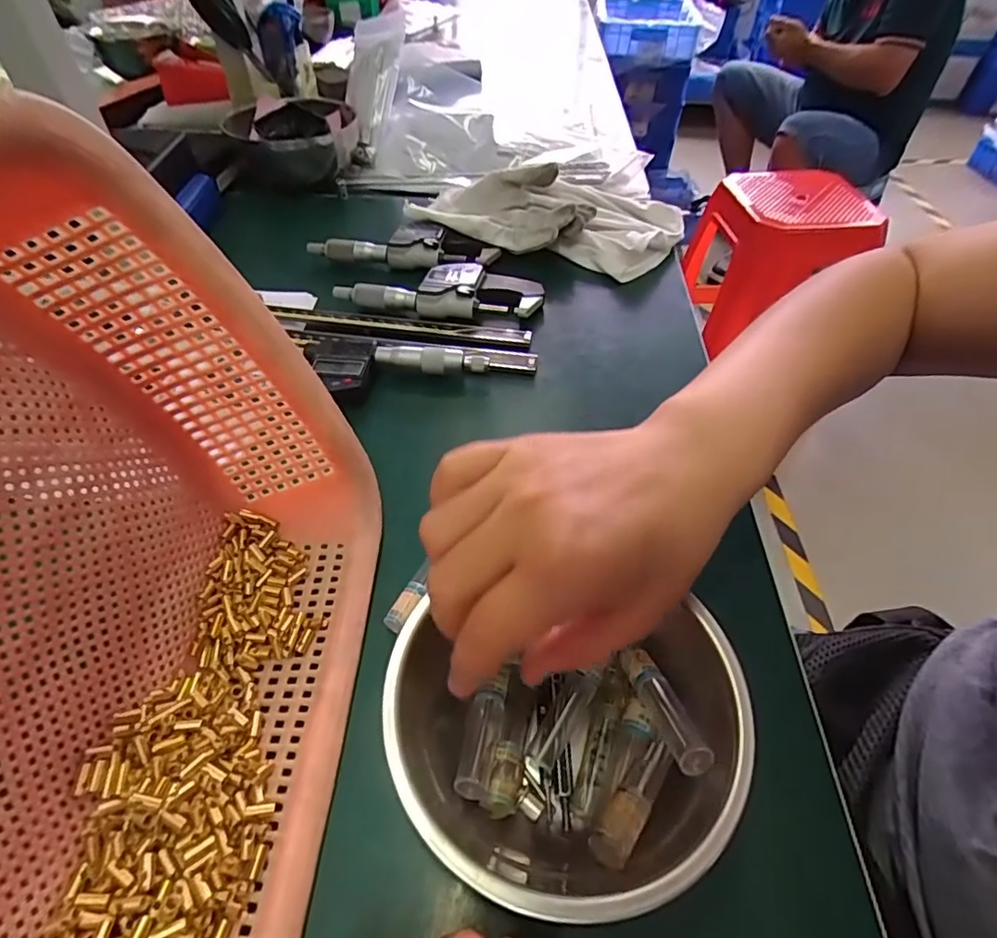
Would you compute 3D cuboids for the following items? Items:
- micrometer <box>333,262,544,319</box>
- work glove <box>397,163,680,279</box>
[{"bbox_3d":[-0.044,-0.137,0.421,0.152,0.020,0.049,3,49,2],"label":"micrometer"},{"bbox_3d":[0.052,-0.234,0.491,0.217,0.048,0.149,19,51,16],"label":"work glove"}]

